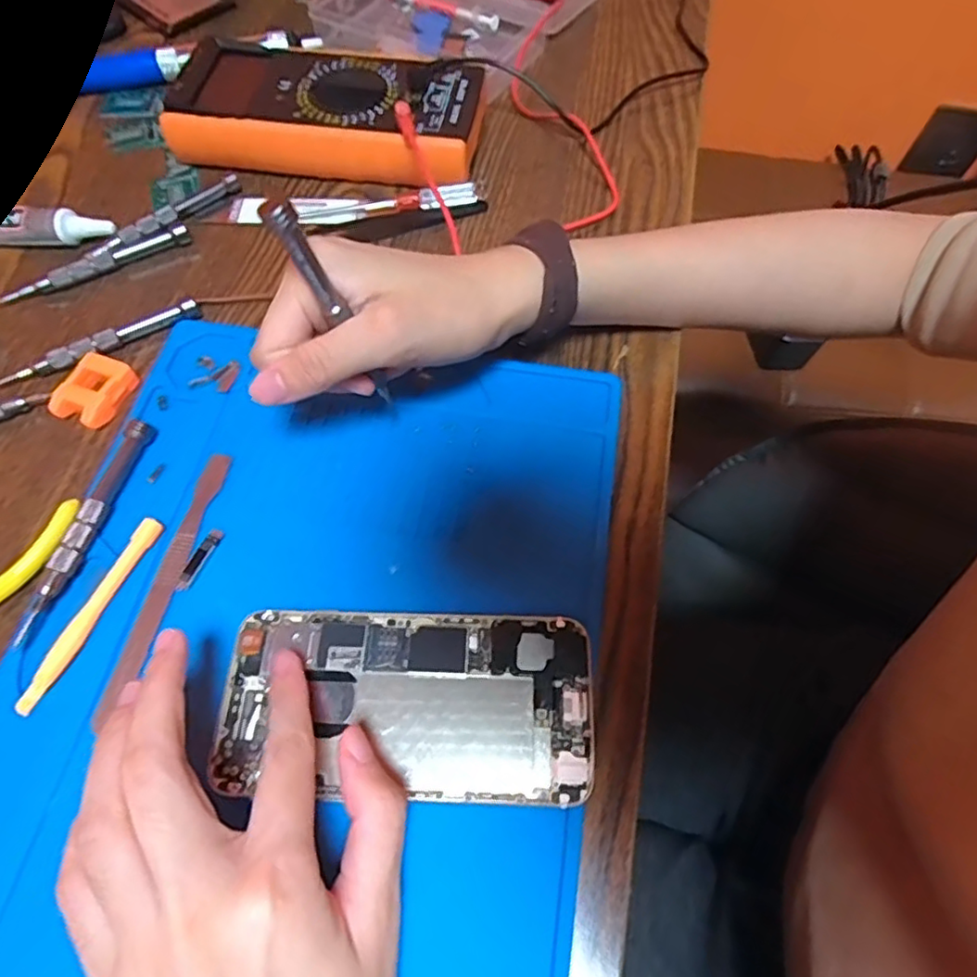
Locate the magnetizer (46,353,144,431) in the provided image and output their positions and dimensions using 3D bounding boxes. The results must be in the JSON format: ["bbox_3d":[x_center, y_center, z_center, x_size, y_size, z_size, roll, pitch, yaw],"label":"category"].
[{"bbox_3d":[-0.189,-0.047,0.296,0.028,0.012,0.035,20,65,10],"label":"magnetizer"}]

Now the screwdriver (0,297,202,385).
[{"bbox_3d":[-0.194,-0.071,0.310,0.098,0.011,0.010,-25,66,-12],"label":"screwdriver"}]

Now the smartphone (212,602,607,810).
[{"bbox_3d":[-0.030,0.080,0.231,0.135,0.005,0.068,6,63,4],"label":"smartphone"}]

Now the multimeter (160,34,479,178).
[{"bbox_3d":[-0.093,-0.227,0.373,0.174,0.038,0.085,10,63,5],"label":"multimeter"}]

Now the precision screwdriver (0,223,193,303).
[{"bbox_3d":[-0.214,-0.123,0.336,0.101,0.010,0.013,-27,66,-13],"label":"precision screwdriver"}]

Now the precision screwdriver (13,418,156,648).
[{"bbox_3d":[-0.171,0.014,0.263,0.011,0.012,0.103,11,64,5],"label":"precision screwdriver"}]

